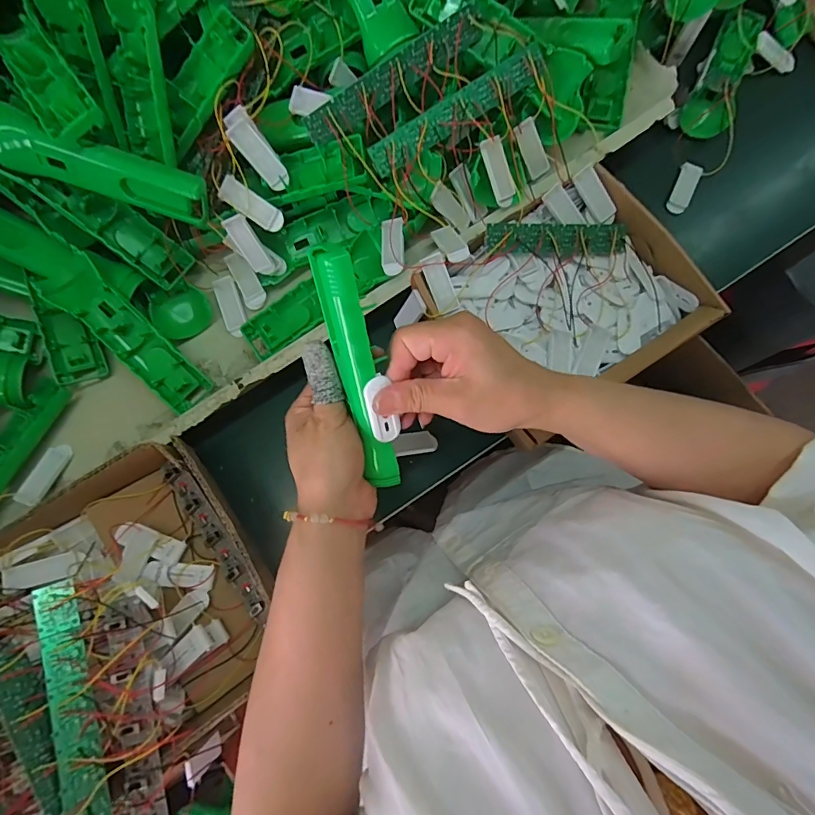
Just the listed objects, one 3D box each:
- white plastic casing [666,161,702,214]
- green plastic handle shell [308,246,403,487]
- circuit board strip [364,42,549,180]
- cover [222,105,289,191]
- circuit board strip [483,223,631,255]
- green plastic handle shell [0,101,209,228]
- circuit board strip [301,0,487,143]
[{"bbox_3d":[0.298,-0.236,0.491,0.021,0.010,0.054,20,95,4],"label":"white plastic casing"},{"bbox_3d":[-0.030,-0.018,0.284,0.023,0.017,0.158,-12,121,-1],"label":"green plastic handle shell"},{"bbox_3d":[0.043,-0.260,0.400,0.168,0.007,0.028,-31,107,2],"label":"circuit board strip"},{"bbox_3d":[-0.130,-0.221,0.392,0.025,0.012,0.070,-39,110,-6],"label":"cover"},{"bbox_3d":[0.138,-0.156,0.421,0.135,0.006,0.025,-3,104,-11],"label":"circuit board strip"},{"bbox_3d":[-0.246,-0.194,0.367,0.163,0.035,0.035,14,80,-16],"label":"green plastic handle shell"},{"bbox_3d":[-0.011,-0.281,0.387,0.170,0.026,0.009,-32,42,3],"label":"circuit board strip"}]

